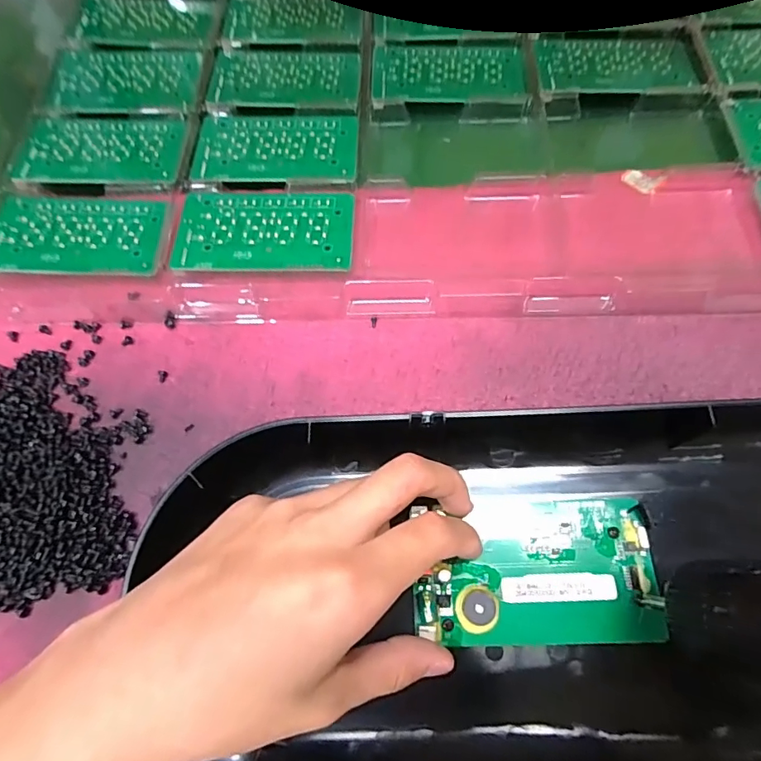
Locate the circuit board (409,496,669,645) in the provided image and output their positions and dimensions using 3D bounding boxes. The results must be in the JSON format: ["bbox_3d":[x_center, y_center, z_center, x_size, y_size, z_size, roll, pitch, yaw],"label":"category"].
[{"bbox_3d":[0.069,0.083,0.217,0.104,0.008,0.062,-1,69,2],"label":"circuit board"}]

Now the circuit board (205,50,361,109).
[{"bbox_3d":[-0.069,-0.221,0.355,0.106,0.006,0.061,1,69,3],"label":"circuit board"}]

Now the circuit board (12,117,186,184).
[{"bbox_3d":[-0.187,-0.157,0.328,0.102,0.006,0.059,0,69,3],"label":"circuit board"}]

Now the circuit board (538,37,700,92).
[{"bbox_3d":[0.165,-0.225,0.343,0.105,0.005,0.059,0,69,3],"label":"circuit board"}]

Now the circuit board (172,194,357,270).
[{"bbox_3d":[-0.070,-0.091,0.295,0.106,0.004,0.058,1,66,1],"label":"circuit board"}]

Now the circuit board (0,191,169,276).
[{"bbox_3d":[-0.185,-0.091,0.296,0.103,0.008,0.059,0,69,3],"label":"circuit board"}]

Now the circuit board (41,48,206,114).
[{"bbox_3d":[-0.187,-0.220,0.357,0.107,0.004,0.063,0,70,0],"label":"circuit board"}]

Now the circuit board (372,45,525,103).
[{"bbox_3d":[0.048,-0.224,0.350,0.105,0.004,0.060,-1,69,2],"label":"circuit board"}]

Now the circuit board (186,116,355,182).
[{"bbox_3d":[-0.069,-0.153,0.321,0.105,0.004,0.058,2,69,3],"label":"circuit board"}]

